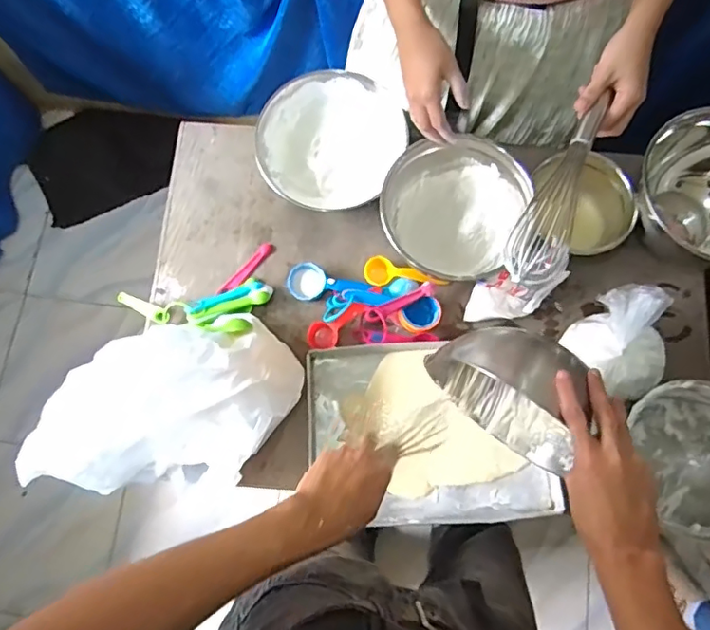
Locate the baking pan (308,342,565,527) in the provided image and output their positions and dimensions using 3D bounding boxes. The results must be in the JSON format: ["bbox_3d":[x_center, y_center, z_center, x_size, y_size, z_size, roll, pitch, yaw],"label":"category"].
[{"bbox_3d":[0.113,0.177,0.865,0.357,0.058,0.266,-5,75,-1],"label":"baking pan"}]

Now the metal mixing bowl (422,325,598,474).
[{"bbox_3d":[0.202,0.081,0.685,0.180,0.183,0.111,38,79,9],"label":"metal mixing bowl"}]

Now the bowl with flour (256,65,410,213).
[{"bbox_3d":[-0.039,-0.291,0.916,0.227,0.092,0.212,0,75,0],"label":"bowl with flour"}]

